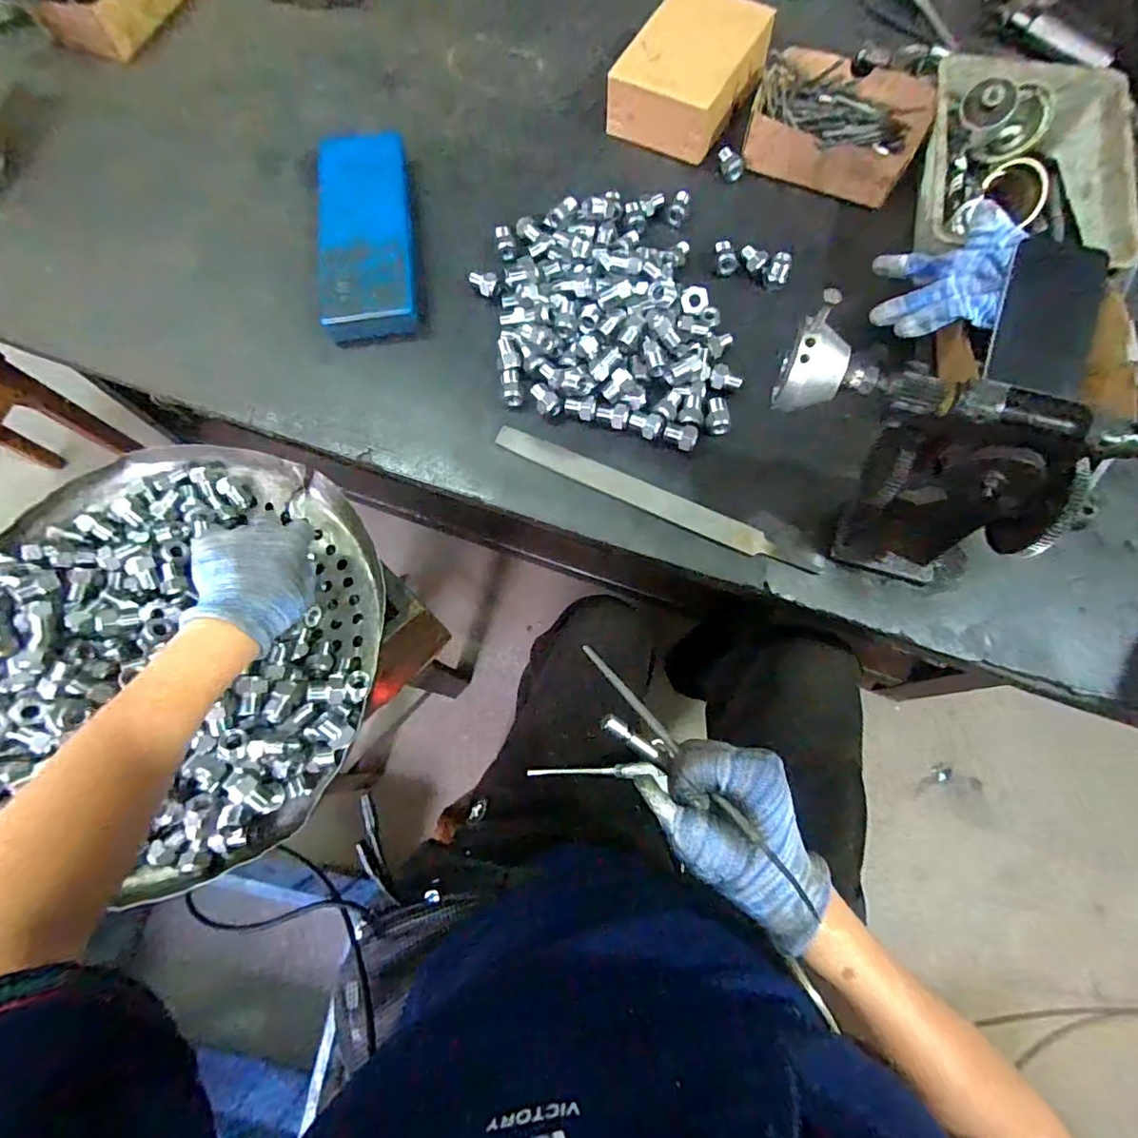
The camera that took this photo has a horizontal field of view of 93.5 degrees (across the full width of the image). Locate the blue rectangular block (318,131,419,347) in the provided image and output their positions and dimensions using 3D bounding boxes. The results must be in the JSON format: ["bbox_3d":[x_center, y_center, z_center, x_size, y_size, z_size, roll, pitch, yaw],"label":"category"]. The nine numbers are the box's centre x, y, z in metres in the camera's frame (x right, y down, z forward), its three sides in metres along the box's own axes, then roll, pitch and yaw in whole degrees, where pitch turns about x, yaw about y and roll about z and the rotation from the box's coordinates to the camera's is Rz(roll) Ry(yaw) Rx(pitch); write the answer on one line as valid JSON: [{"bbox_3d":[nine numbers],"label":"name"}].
[{"bbox_3d":[-0.206,-0.348,0.548,0.093,0.031,0.249,-9,73,-2],"label":"blue rectangular block"}]

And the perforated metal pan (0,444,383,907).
[{"bbox_3d":[-0.351,0.063,0.455,0.376,0.082,0.374,15,74,6],"label":"perforated metal pan"}]

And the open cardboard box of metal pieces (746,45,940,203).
[{"bbox_3d":[0.283,-0.474,0.571,0.172,0.048,0.148,25,75,8],"label":"open cardboard box of metal pieces"}]

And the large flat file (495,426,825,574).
[{"bbox_3d":[0.072,-0.060,0.466,0.296,0.009,0.021,24,75,8],"label":"large flat file"}]

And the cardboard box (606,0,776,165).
[{"bbox_3d":[0.134,-0.542,0.587,0.126,0.061,0.160,30,76,10],"label":"cardboard box"}]

